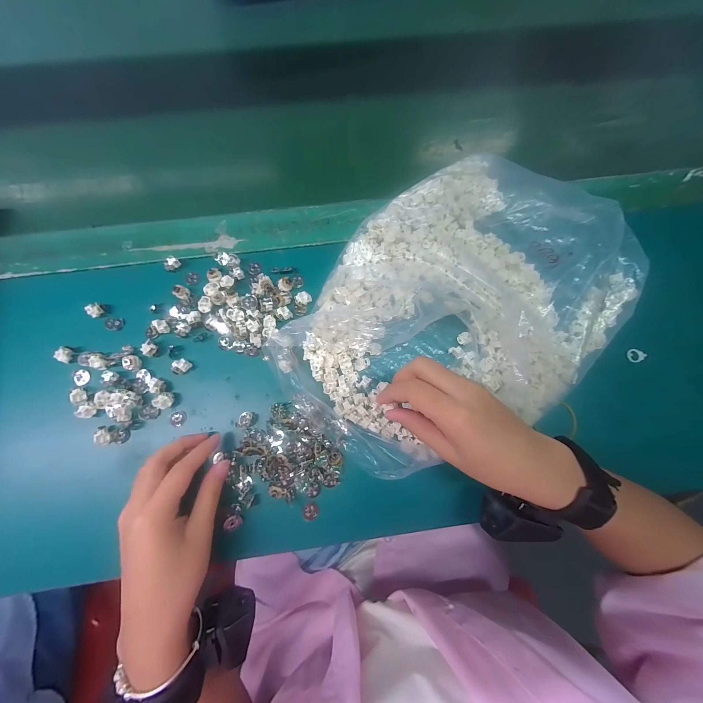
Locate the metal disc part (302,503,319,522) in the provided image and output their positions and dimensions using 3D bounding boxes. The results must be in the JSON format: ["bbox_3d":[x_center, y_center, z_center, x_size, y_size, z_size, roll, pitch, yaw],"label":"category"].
[{"bbox_3d":[-0.038,0.150,0.279,0.015,0.004,0.015,0,78,-2],"label":"metal disc part"}]

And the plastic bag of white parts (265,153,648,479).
[{"bbox_3d":[0.100,-0.042,0.291,0.333,0.070,0.252,-37,82,-8],"label":"plastic bag of white parts"}]

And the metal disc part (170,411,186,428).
[{"bbox_3d":[-0.172,0.067,0.296,0.013,0.004,0.015,-3,79,-2],"label":"metal disc part"}]

